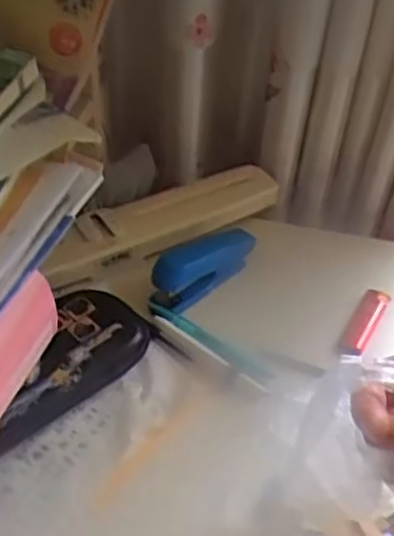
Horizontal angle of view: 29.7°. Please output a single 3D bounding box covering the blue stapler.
[{"bbox_3d":[0.007,-0.003,0.707,0.119,0.050,0.032,-32,54,-32],"label":"blue stapler"}]

